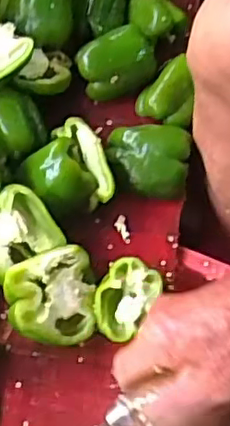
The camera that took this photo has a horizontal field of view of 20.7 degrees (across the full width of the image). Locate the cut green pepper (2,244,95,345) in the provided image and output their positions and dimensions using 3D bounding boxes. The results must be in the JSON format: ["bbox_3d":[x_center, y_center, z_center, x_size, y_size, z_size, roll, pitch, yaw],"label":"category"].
[{"bbox_3d":[-0.055,0.073,0.547,0.079,0.026,0.079,-10,86,-27],"label":"cut green pepper"}]

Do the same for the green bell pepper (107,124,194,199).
[{"bbox_3d":[0.032,-0.051,0.608,0.076,0.030,0.070,2,68,2],"label":"green bell pepper"}]

